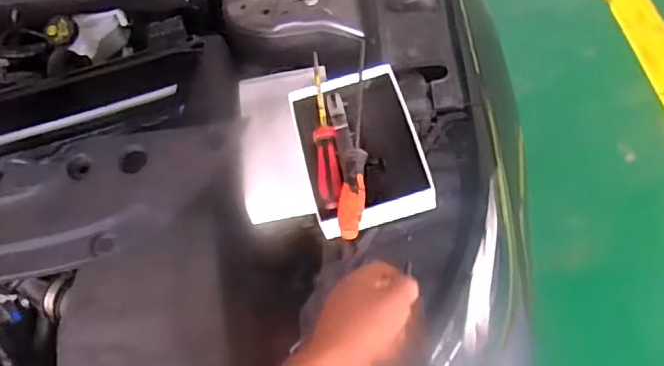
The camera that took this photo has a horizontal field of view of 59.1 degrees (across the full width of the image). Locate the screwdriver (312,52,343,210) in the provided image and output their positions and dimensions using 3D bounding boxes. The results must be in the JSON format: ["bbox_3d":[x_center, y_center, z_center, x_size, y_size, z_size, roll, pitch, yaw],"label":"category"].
[{"bbox_3d":[-0.010,-0.067,0.721,0.028,0.024,0.212,-9,60,4],"label":"screwdriver"}]

